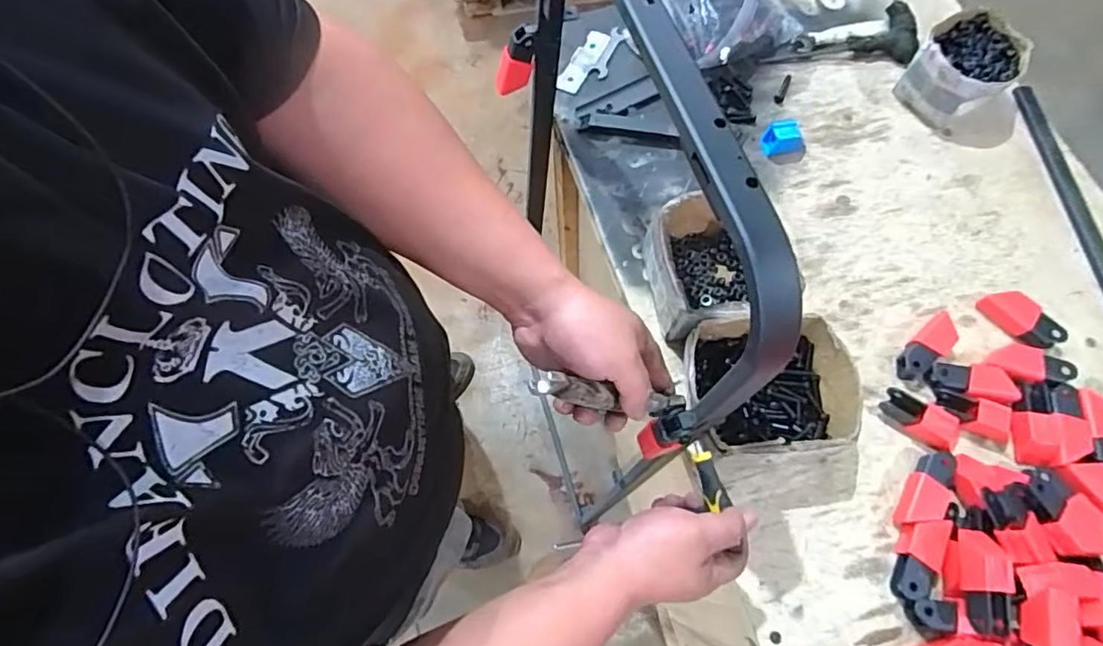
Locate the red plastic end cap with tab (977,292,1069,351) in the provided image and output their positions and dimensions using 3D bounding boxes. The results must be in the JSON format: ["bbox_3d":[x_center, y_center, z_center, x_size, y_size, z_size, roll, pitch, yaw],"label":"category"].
[{"bbox_3d":[0.536,-0.005,0.661,0.040,0.028,0.084,-37,71,-13],"label":"red plastic end cap with tab"}]

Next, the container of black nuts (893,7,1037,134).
[{"bbox_3d":[0.535,-0.332,0.764,0.120,0.074,0.113,-1,68,1],"label":"container of black nuts"}]

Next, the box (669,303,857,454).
[{"bbox_3d":[0.220,0.063,0.614,0.167,0.092,0.157,-5,68,0],"label":"box"}]

